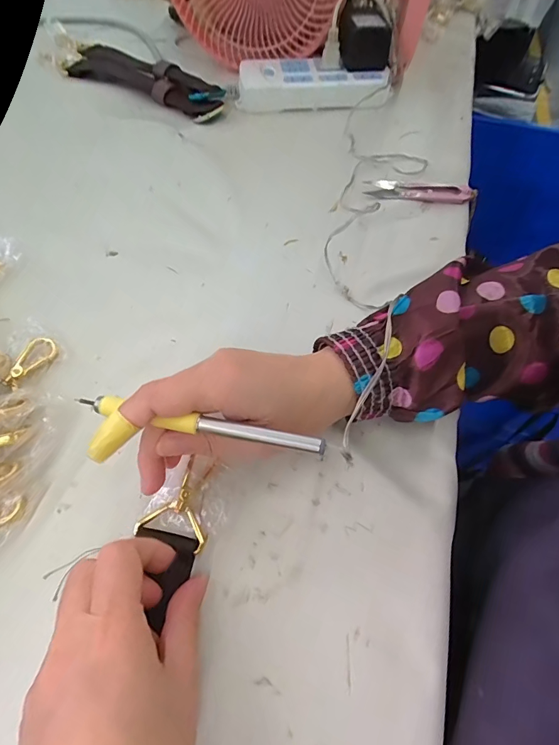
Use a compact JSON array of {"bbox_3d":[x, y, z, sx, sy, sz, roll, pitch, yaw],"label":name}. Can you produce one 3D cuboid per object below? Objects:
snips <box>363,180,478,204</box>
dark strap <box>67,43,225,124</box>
[{"bbox_3d":[0.144,-0.184,0.407,0.110,0.011,0.026,10,59,4],"label":"snips"},{"bbox_3d":[-0.173,-0.382,0.516,0.250,0.025,0.084,27,62,14],"label":"dark strap"}]

